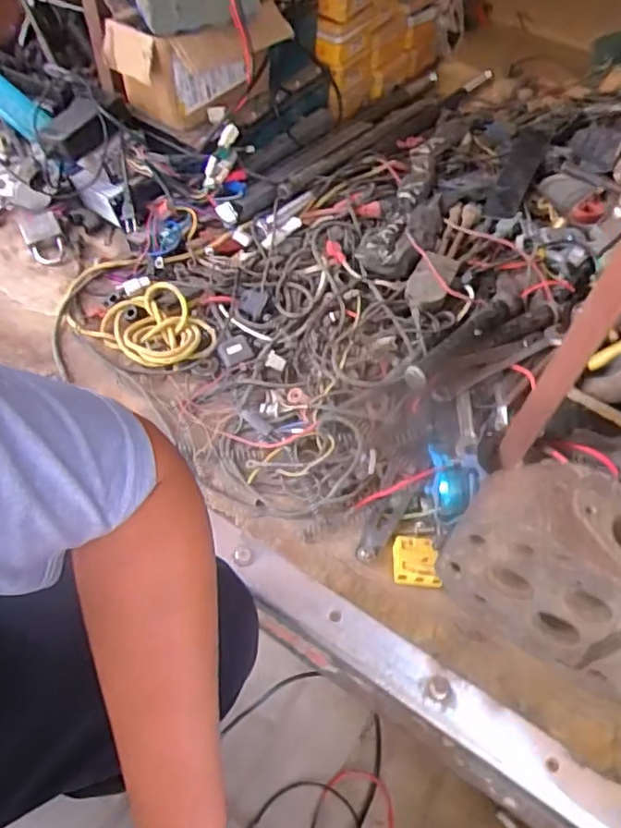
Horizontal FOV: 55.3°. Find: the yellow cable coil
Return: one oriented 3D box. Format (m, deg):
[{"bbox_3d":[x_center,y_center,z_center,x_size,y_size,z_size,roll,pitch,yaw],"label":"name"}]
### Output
[{"bbox_3d":[-0.188,-0.106,0.683,0.162,0.033,0.092,28,57,15],"label":"yellow cable coil"}]

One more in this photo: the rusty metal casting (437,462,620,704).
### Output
[{"bbox_3d":[0.216,0.131,0.468,0.200,0.148,0.081,30,58,16],"label":"rusty metal casting"}]

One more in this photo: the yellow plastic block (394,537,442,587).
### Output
[{"bbox_3d":[0.096,0.134,0.543,0.041,0.015,0.044,1,54,-4],"label":"yellow plastic block"}]

